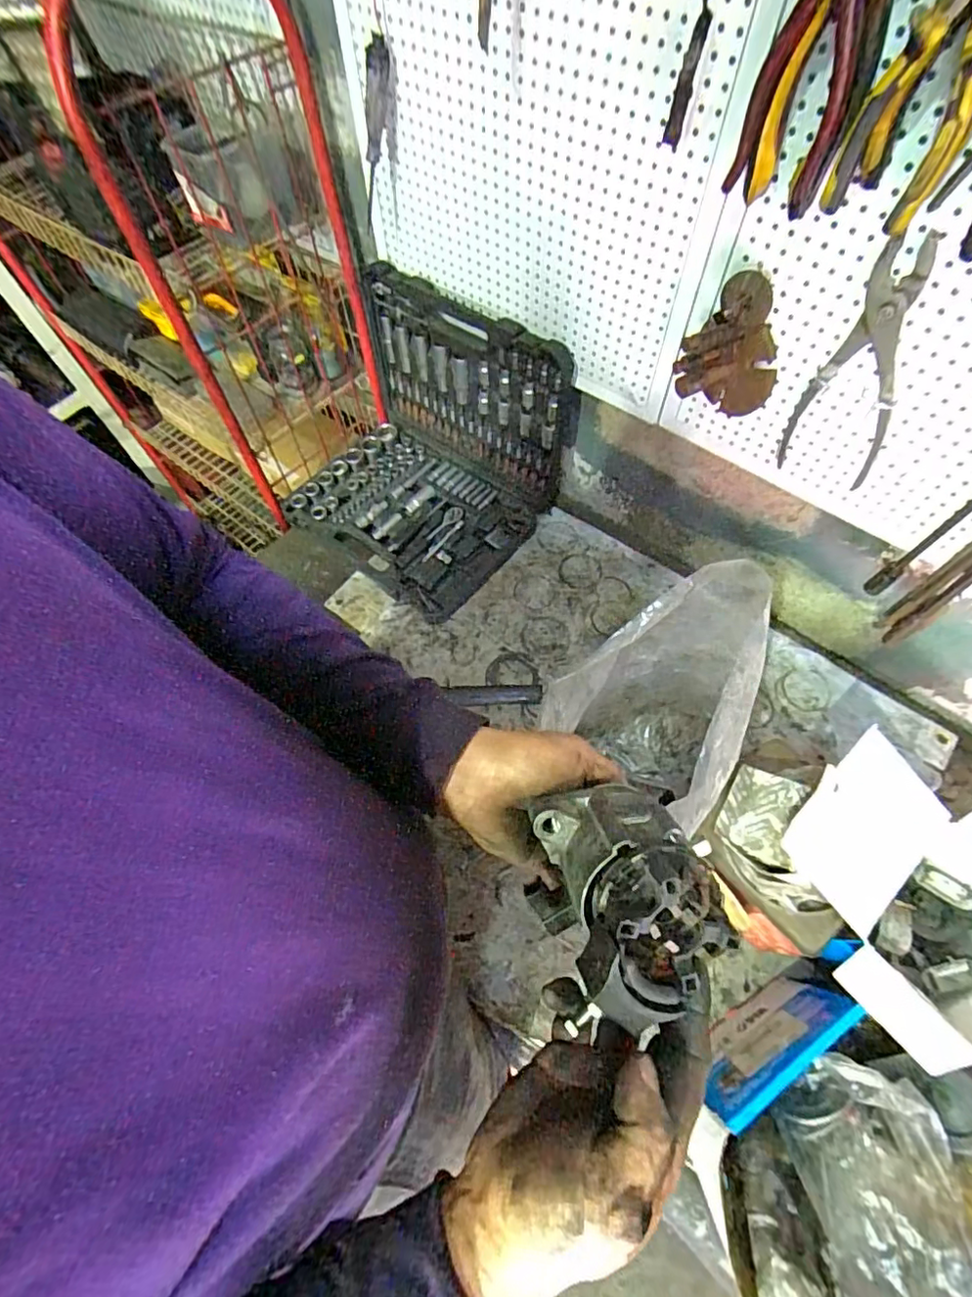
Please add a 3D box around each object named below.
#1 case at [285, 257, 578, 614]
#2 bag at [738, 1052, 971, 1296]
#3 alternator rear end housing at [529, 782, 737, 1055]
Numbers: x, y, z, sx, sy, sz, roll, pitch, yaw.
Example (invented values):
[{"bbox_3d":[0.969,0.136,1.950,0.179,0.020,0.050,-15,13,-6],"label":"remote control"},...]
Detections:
[{"bbox_3d":[-0.117,-0.318,0.889,0.393,0.288,0.340,30,68,16],"label":"case"},{"bbox_3d":[0.324,0.497,0.506,0.188,0.122,0.209,7,64,6],"label":"bag"},{"bbox_3d":[0.078,0.135,0.309,0.094,0.070,0.122,-8,63,-2],"label":"alternator rear end housing"}]

